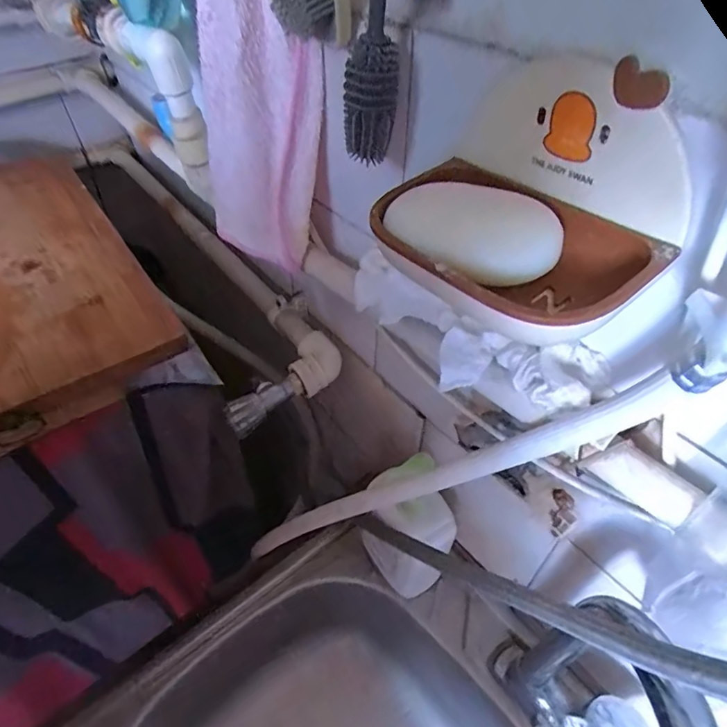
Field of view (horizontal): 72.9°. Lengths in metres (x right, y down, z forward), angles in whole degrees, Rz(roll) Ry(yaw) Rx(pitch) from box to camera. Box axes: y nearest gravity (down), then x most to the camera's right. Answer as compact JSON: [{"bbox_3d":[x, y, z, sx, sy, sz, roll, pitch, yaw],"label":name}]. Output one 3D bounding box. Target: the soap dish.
[{"bbox_3d":[0.068,-0.087,0.229,0.116,0.082,0.152,-15,49,-15],"label":"soap dish"}]

